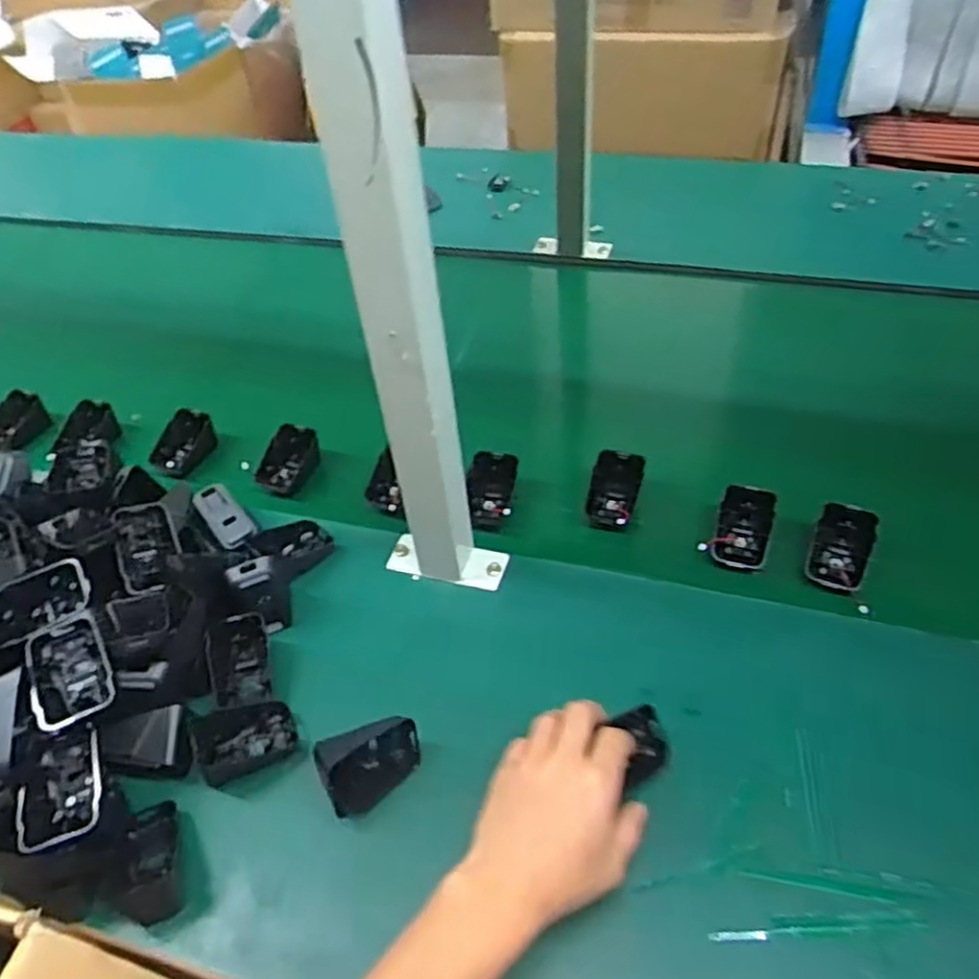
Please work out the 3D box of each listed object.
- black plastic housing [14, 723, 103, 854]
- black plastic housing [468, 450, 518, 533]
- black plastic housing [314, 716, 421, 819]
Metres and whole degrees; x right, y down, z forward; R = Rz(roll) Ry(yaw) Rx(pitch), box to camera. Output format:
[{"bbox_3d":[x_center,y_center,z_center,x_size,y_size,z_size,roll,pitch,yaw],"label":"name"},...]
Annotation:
[{"bbox_3d":[-0.265,0.188,0.469,0.050,0.026,0.075,-16,48,-10],"label":"black plastic housing"},{"bbox_3d":[0.001,0.003,0.705,0.045,0.033,0.081,3,47,8],"label":"black plastic housing"},{"bbox_3d":[-0.080,0.187,0.515,0.068,0.053,0.037,-18,48,-12],"label":"black plastic housing"}]

